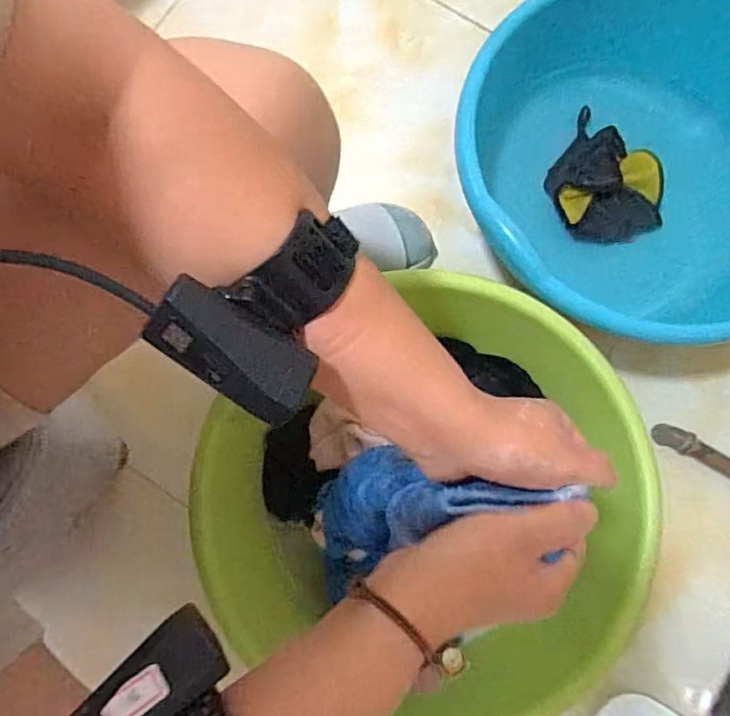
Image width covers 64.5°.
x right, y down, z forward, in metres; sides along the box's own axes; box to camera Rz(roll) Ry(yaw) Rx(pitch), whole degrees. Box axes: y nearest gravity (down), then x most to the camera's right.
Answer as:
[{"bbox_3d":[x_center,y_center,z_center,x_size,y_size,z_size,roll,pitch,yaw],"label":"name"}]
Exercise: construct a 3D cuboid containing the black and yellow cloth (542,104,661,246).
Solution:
[{"bbox_3d":[0.330,-0.232,0.774,0.156,0.029,0.173,29,80,5],"label":"black and yellow cloth"}]

